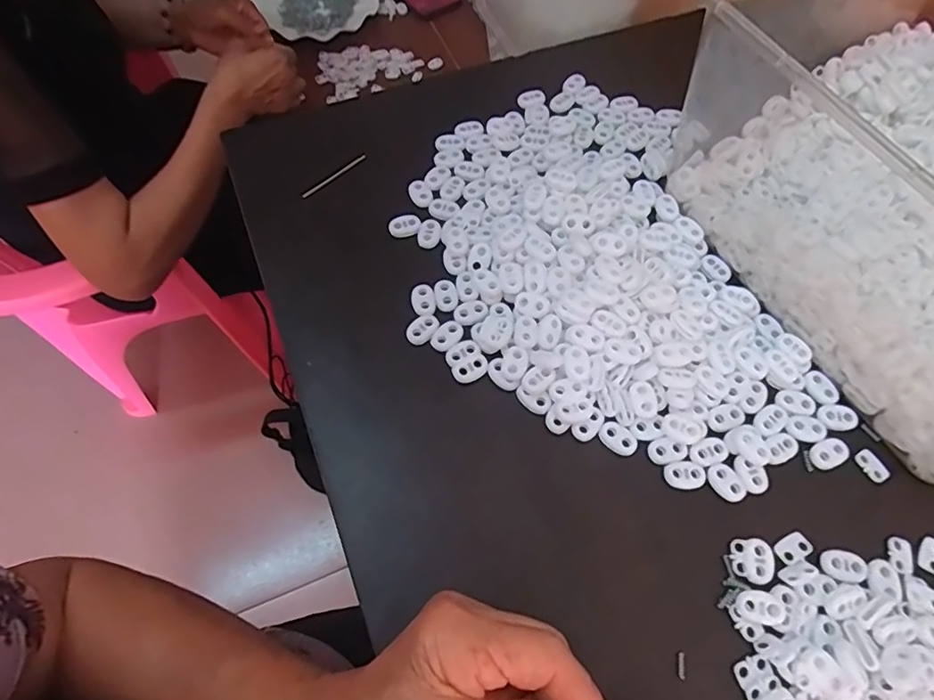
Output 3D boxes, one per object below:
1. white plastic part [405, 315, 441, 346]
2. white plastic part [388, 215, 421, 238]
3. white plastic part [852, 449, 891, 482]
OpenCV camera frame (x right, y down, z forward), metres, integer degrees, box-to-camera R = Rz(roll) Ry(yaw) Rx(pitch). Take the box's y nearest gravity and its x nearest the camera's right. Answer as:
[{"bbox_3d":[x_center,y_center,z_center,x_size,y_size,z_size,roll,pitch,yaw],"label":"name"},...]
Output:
[{"bbox_3d":[-0.028,-0.014,0.349,0.023,0.004,0.016,-39,70,-17],"label":"white plastic part"},{"bbox_3d":[-0.043,-0.087,0.384,0.023,0.008,0.012,-23,67,-11],"label":"white plastic part"},{"bbox_3d":[0.235,0.067,0.317,0.012,0.004,0.019,-32,68,-12],"label":"white plastic part"}]

